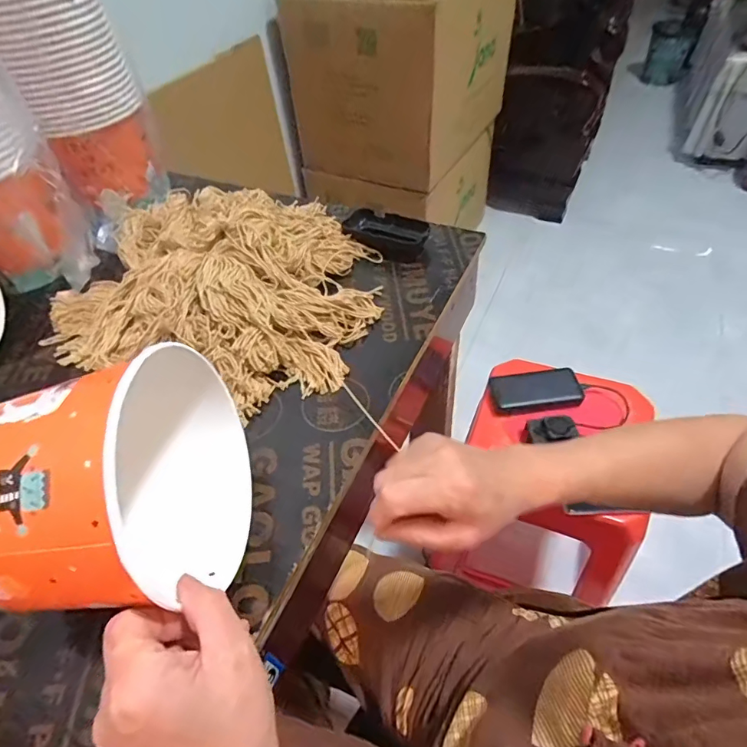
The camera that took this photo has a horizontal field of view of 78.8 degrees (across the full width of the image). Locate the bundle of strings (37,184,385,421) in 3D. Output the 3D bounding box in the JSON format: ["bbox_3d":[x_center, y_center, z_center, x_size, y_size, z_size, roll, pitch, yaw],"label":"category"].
[{"bbox_3d":[-0.170,-0.119,0.517,0.361,0.061,0.342,15,53,16],"label":"bundle of strings"}]

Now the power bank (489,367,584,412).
[{"bbox_3d":[0.298,0.032,0.830,0.156,0.019,0.076,-8,49,-2],"label":"power bank"}]

